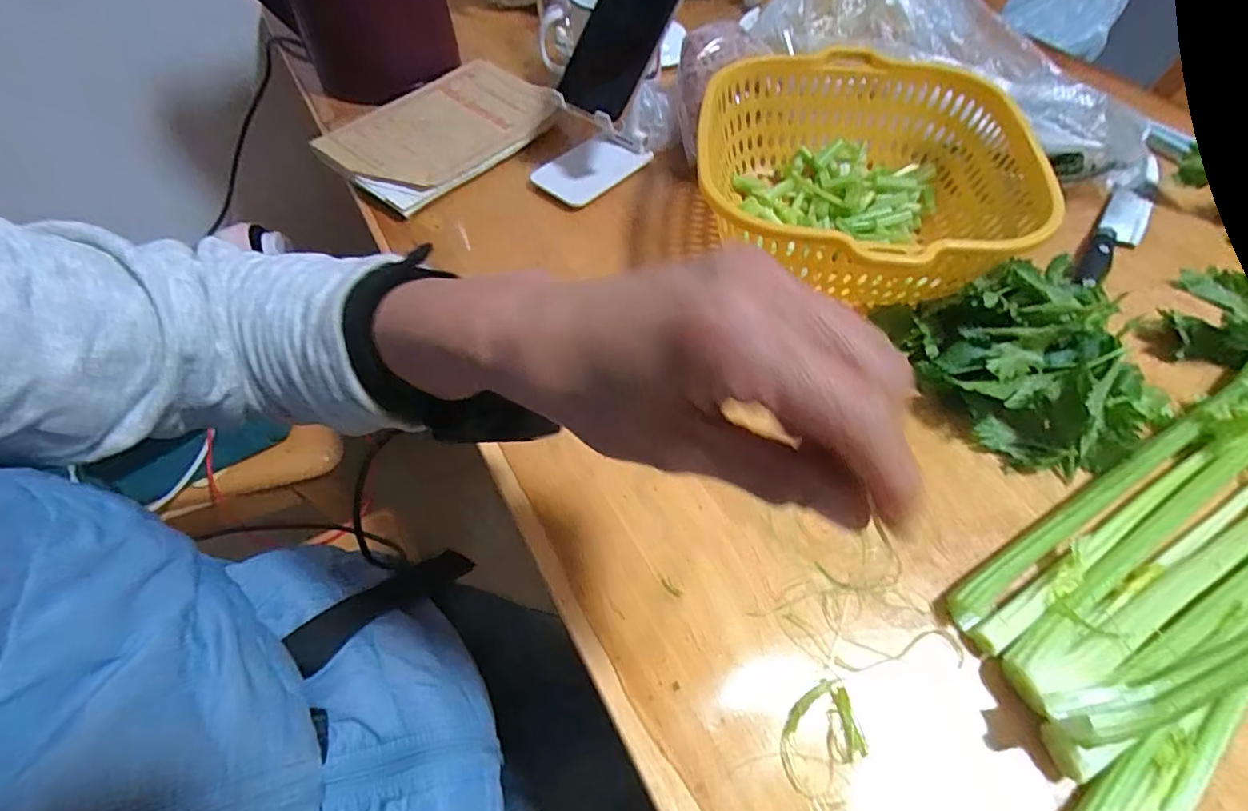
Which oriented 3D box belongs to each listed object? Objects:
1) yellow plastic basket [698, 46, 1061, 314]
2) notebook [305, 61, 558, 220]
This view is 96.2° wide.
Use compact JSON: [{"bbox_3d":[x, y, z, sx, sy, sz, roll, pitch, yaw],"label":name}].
[{"bbox_3d":[0.168,-0.167,0.426,0.225,0.084,0.252,11,57,8],"label":"yellow plastic basket"},{"bbox_3d":[-0.171,-0.266,0.534,0.148,0.017,0.204,35,63,21],"label":"notebook"}]

